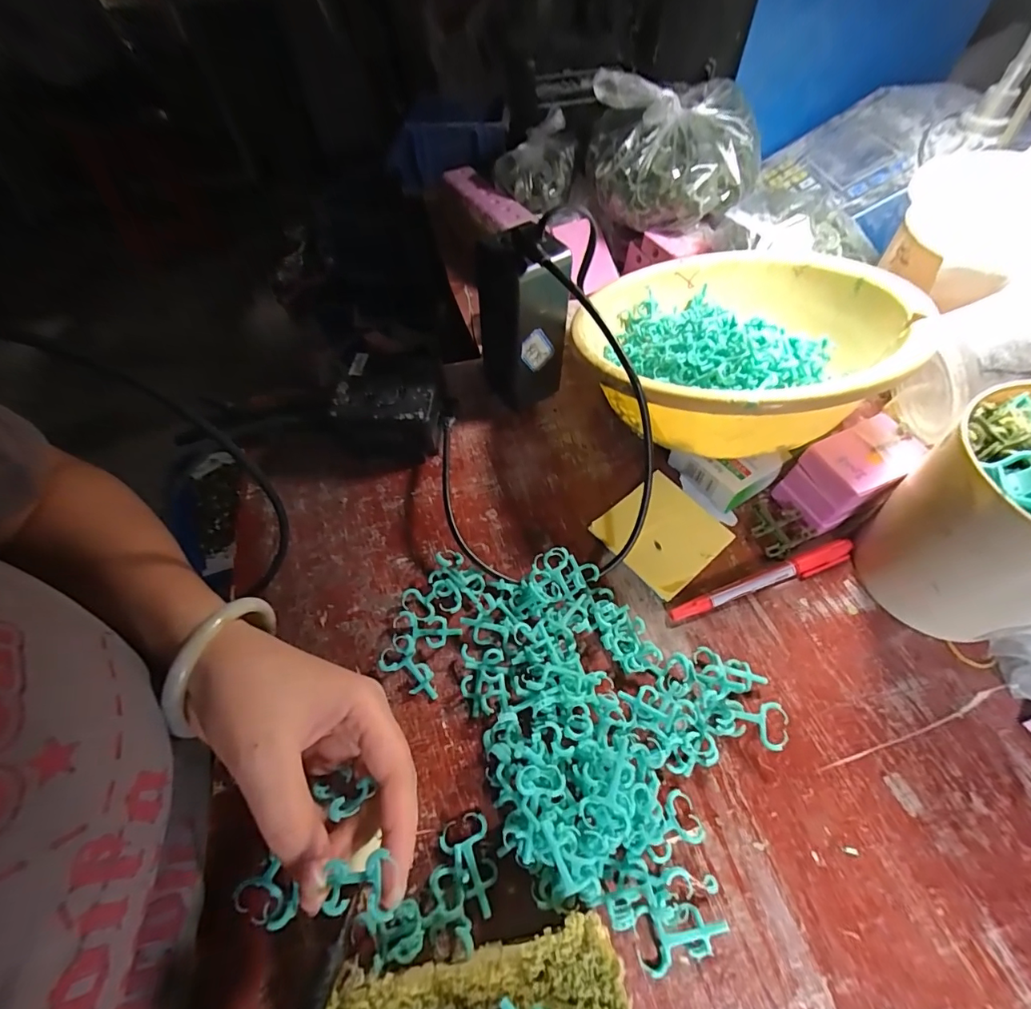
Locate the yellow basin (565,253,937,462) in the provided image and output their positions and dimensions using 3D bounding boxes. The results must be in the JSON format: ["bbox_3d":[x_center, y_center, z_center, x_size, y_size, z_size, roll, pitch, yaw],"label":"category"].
[{"bbox_3d":[0.158,-0.130,0.345,0.212,0.078,0.233,-1,57,1],"label":"yellow basin"}]

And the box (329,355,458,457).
[{"bbox_3d":[-0.096,-0.077,0.369,0.084,0.061,0.062,-1,57,1],"label":"box"}]

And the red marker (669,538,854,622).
[{"bbox_3d":[0.167,0.051,0.311,0.137,0.011,0.015,-18,58,-10],"label":"red marker"}]

